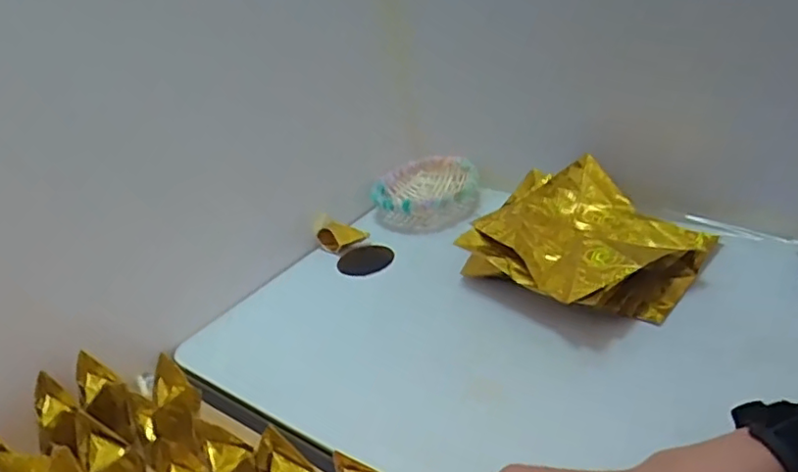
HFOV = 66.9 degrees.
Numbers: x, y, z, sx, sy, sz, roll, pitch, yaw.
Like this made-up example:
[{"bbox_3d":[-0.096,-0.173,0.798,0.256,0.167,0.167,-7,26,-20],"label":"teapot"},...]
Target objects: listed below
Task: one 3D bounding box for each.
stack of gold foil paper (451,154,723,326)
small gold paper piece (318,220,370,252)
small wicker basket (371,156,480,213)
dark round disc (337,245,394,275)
[{"bbox_3d":[0.157,0.001,0.525,0.168,0.064,0.177,-31,35,-30],"label":"stack of gold foil paper"},{"bbox_3d":[-0.060,-0.001,0.643,0.054,0.025,0.021,2,32,22],"label":"small gold paper piece"},{"bbox_3d":[0.027,-0.050,0.701,0.103,0.035,0.119,8,35,31],"label":"small wicker basket"},{"bbox_3d":[-0.033,0.024,0.626,0.055,0.005,0.057,-6,24,3],"label":"dark round disc"}]

